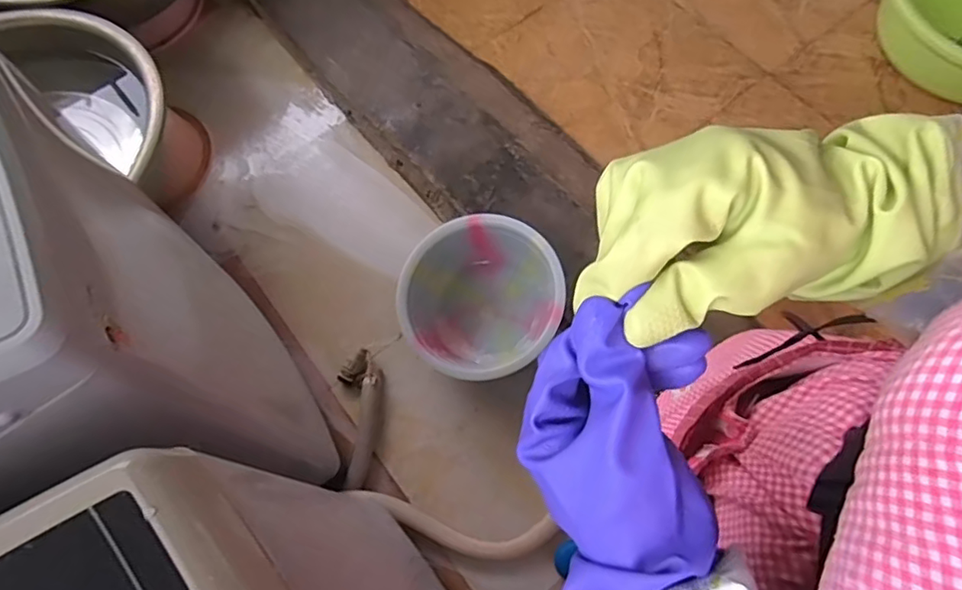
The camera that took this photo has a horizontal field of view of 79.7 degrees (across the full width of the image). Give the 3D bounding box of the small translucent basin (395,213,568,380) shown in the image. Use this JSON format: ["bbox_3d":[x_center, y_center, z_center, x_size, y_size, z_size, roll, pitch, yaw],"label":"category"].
[{"bbox_3d":[-0.003,0.013,1.214,0.317,0.147,0.322,-1,69,2],"label":"small translucent basin"}]

